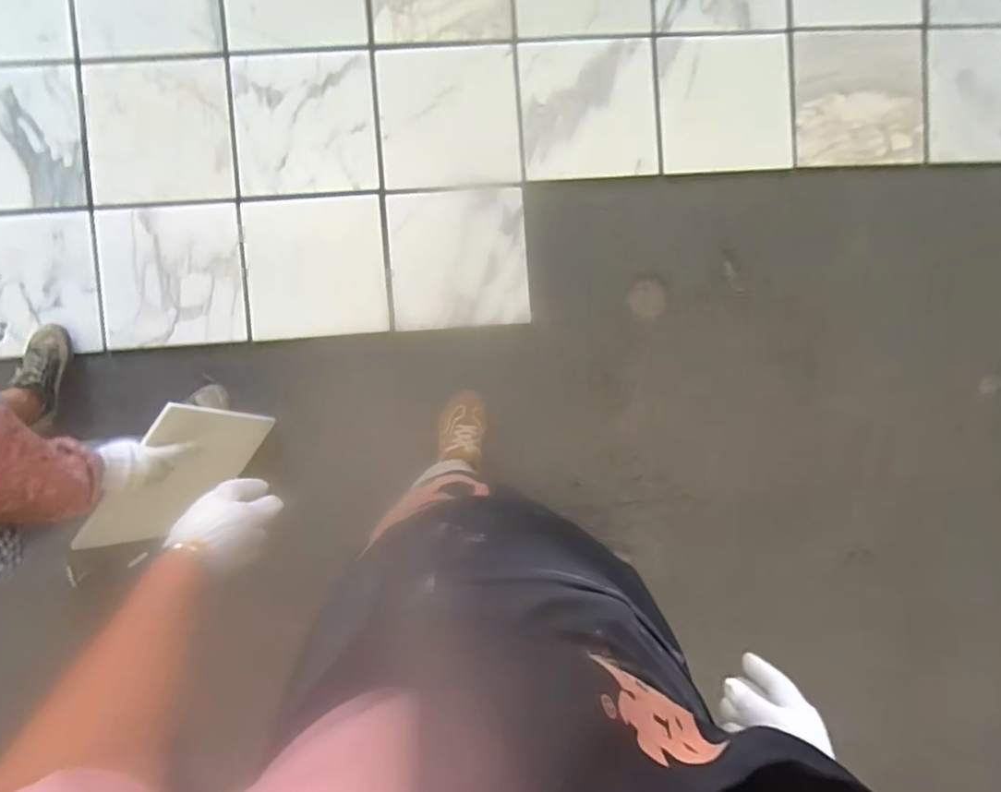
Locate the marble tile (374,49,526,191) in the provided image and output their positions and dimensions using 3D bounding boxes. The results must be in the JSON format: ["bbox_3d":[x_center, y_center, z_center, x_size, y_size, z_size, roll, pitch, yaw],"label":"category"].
[{"bbox_3d":[-0.108,-0.601,1.194,0.295,0.017,0.287,-3,96,-4],"label":"marble tile"}]

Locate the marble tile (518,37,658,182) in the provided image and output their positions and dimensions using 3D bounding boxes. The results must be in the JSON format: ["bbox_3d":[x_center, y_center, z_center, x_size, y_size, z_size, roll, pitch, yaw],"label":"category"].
[{"bbox_3d":[0.197,-0.625,1.212,0.298,0.018,0.282,-5,96,-4],"label":"marble tile"}]

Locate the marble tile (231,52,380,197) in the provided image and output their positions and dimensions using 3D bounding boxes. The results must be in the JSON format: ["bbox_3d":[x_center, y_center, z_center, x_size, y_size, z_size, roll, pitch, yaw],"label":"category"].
[{"bbox_3d":[-0.409,-0.572,1.171,0.286,0.018,0.274,-4,96,-4],"label":"marble tile"}]

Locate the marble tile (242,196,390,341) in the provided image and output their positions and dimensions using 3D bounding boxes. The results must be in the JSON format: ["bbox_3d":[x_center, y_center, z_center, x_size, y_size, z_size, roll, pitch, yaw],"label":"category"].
[{"bbox_3d":[-0.397,-0.276,1.202,0.287,0.018,0.286,-4,96,-4],"label":"marble tile"}]

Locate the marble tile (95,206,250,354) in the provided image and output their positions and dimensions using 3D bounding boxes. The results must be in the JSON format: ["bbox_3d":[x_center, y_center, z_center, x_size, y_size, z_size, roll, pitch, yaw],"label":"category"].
[{"bbox_3d":[-0.688,-0.250,1.164,0.275,0.014,0.283,-4,96,-4],"label":"marble tile"}]

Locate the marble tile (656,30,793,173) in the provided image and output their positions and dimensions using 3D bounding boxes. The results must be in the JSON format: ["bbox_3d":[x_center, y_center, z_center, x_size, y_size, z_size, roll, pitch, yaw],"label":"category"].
[{"bbox_3d":[0.503,-0.651,1.237,0.292,0.015,0.286,-6,97,-1],"label":"marble tile"}]

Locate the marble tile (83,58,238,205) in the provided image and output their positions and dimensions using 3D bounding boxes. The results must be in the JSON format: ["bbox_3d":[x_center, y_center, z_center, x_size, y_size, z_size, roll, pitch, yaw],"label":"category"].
[{"bbox_3d":[-0.701,-0.543,1.147,0.278,0.015,0.274,-3,96,-4],"label":"marble tile"}]

